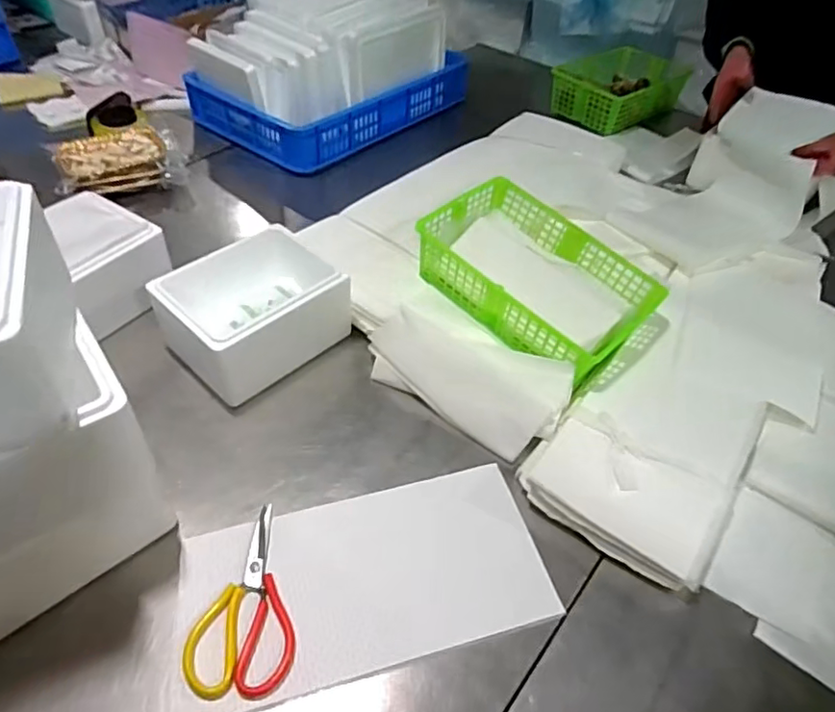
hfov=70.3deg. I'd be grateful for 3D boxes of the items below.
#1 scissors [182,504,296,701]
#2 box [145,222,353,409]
[{"bbox_3d":[-0.192,0.260,0.641,0.105,0.009,0.199,-7,48,-11],"label":"scissors"},{"bbox_3d":[-0.225,-0.076,0.873,0.181,0.105,0.253,36,54,27],"label":"box"}]

